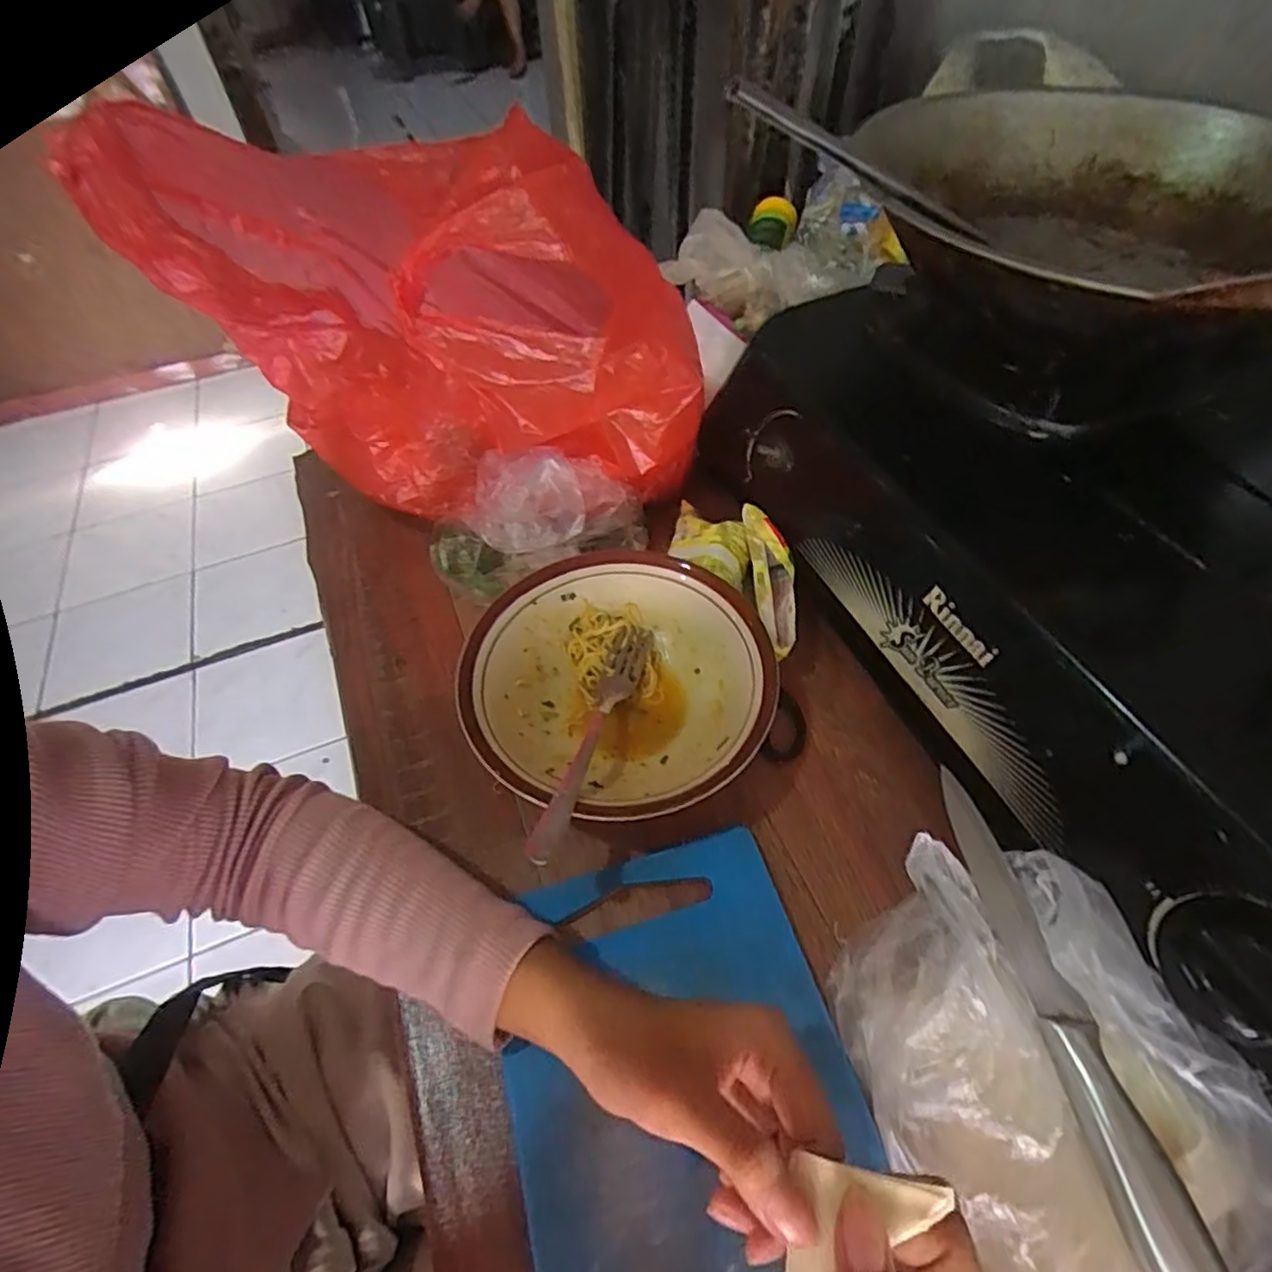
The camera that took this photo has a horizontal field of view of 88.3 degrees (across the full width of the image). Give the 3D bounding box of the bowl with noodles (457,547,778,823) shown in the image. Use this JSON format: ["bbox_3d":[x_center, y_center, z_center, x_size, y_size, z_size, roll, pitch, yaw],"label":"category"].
[{"bbox_3d":[-0.009,0.030,0.387,0.167,0.050,0.171,-2,52,3],"label":"bowl with noodles"}]

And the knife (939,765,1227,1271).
[{"bbox_3d":[0.179,0.160,0.273,0.022,0.016,0.219,-9,52,-2],"label":"knife"}]

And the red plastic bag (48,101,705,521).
[{"bbox_3d":[-0.109,-0.190,0.426,0.288,0.235,0.152,-4,52,2],"label":"red plastic bag"}]

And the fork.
[{"bbox_3d":[-0.022,0.052,0.364,0.023,0.024,0.174,8,34,11],"label":"fork"}]

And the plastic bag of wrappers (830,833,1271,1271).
[{"bbox_3d":[0.156,0.172,0.260,0.128,0.048,0.174,-14,53,-5],"label":"plastic bag of wrappers"}]

